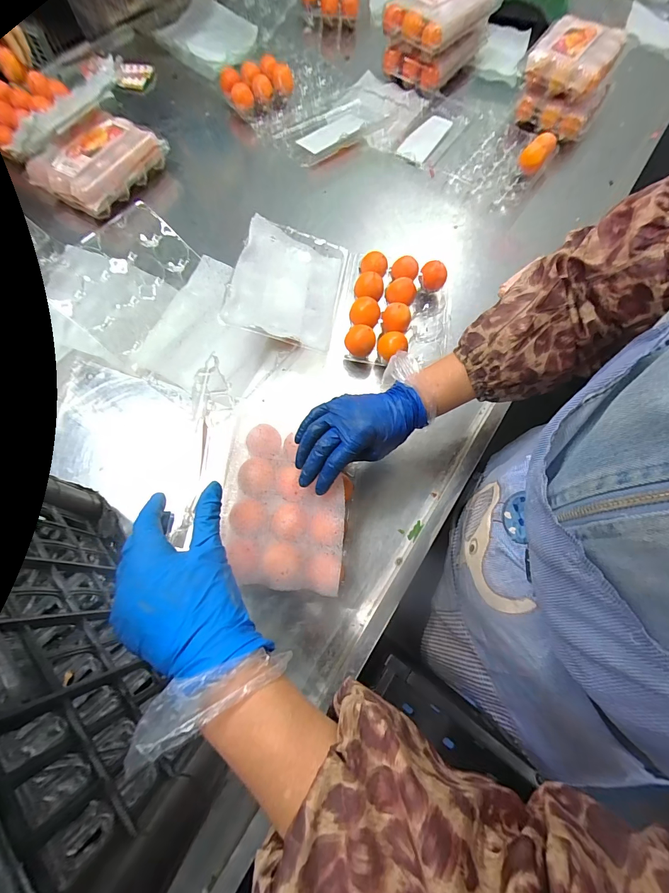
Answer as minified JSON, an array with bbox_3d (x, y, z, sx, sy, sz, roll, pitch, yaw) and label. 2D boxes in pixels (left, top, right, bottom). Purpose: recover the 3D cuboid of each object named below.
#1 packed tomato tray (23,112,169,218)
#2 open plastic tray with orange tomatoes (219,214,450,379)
[{"bbox_3d":[-0.367,-0.453,0.559,0.094,0.066,0.188,33,74,10],"label":"packed tomato tray"},{"bbox_3d":[0.018,-0.213,0.518,0.302,0.087,0.191,9,71,2],"label":"open plastic tray with orange tomatoes"}]

